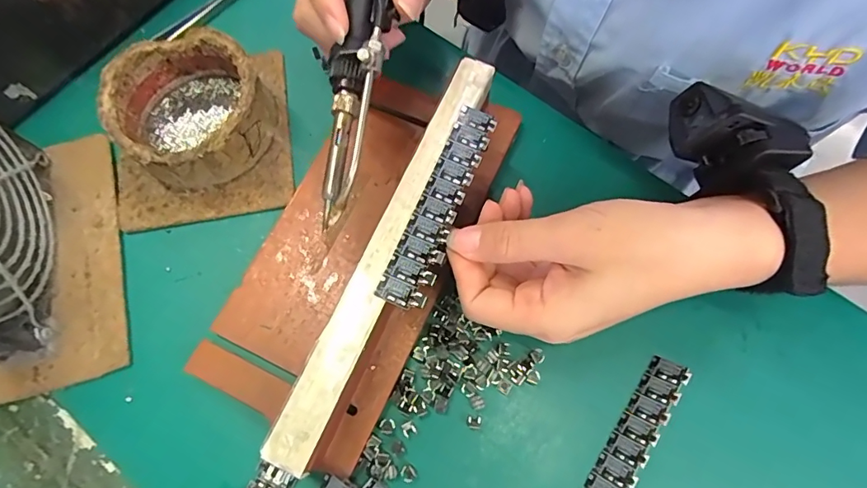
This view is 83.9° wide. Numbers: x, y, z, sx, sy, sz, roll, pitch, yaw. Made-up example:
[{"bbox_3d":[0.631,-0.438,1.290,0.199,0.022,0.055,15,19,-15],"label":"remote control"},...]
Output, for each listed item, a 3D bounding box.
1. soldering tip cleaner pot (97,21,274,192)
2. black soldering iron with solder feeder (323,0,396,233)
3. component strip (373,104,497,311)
[{"bbox_3d":[-0.137,-0.076,0.275,0.079,0.040,0.082,0,72,1],"label":"soldering tip cleaner pot"},{"bbox_3d":[-0.033,-0.114,0.231,0.026,0.020,0.204,7,80,3],"label":"black soldering iron with solder feeder"},{"bbox_3d":[0.004,-0.021,0.236,0.022,0.004,0.108,21,73,8],"label":"component strip"}]

